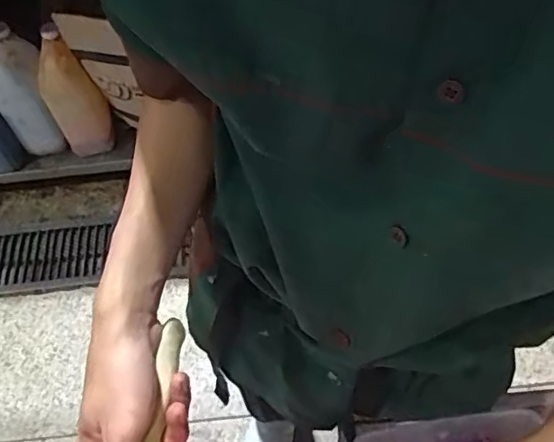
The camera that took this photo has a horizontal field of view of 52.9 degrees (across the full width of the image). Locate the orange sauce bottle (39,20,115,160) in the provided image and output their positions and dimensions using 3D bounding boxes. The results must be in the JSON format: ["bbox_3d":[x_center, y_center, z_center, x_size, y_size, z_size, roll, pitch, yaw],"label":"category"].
[{"bbox_3d":[-0.541,-0.332,1.480,0.132,0.326,0.135,-26,60,-12],"label":"orange sauce bottle"}]

